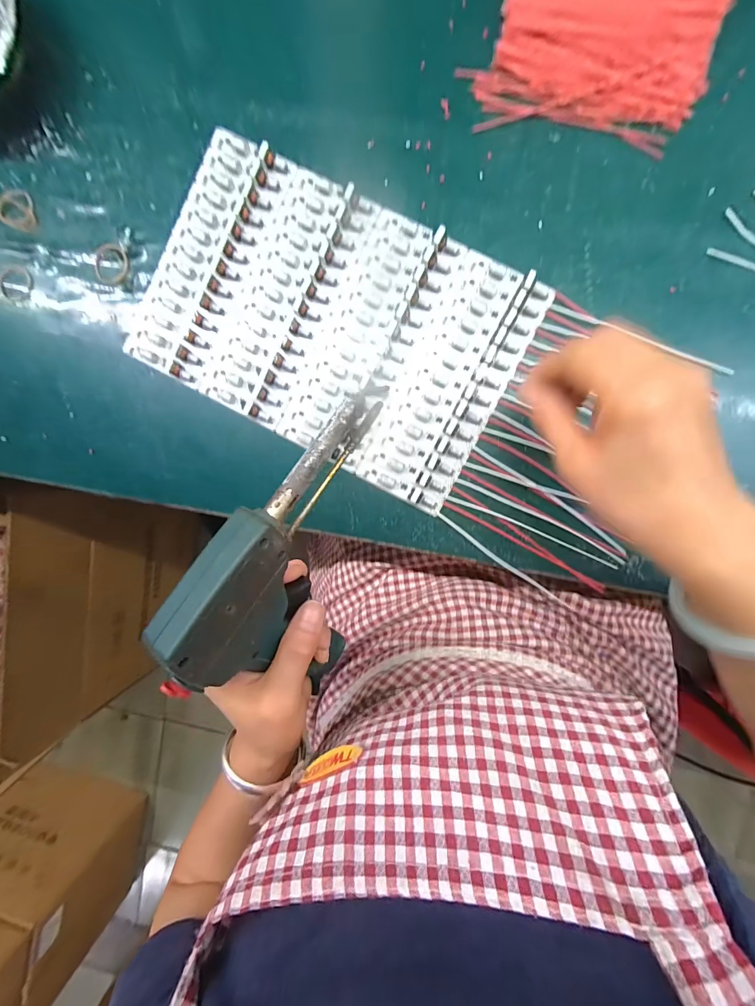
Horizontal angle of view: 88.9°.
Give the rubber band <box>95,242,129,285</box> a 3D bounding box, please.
[{"bbox_3d":[-0.226,-0.202,0.325,0.033,0.004,0.033,0,95,5],"label":"rubber band"}]

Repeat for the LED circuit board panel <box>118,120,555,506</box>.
[{"bbox_3d":[-0.037,-0.144,0.305,0.294,0.015,0.191,29,97,3],"label":"LED circuit board panel"}]

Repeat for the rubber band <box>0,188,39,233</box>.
[{"bbox_3d":[-0.309,-0.252,0.329,0.046,0.004,0.031,26,97,3],"label":"rubber band"}]

